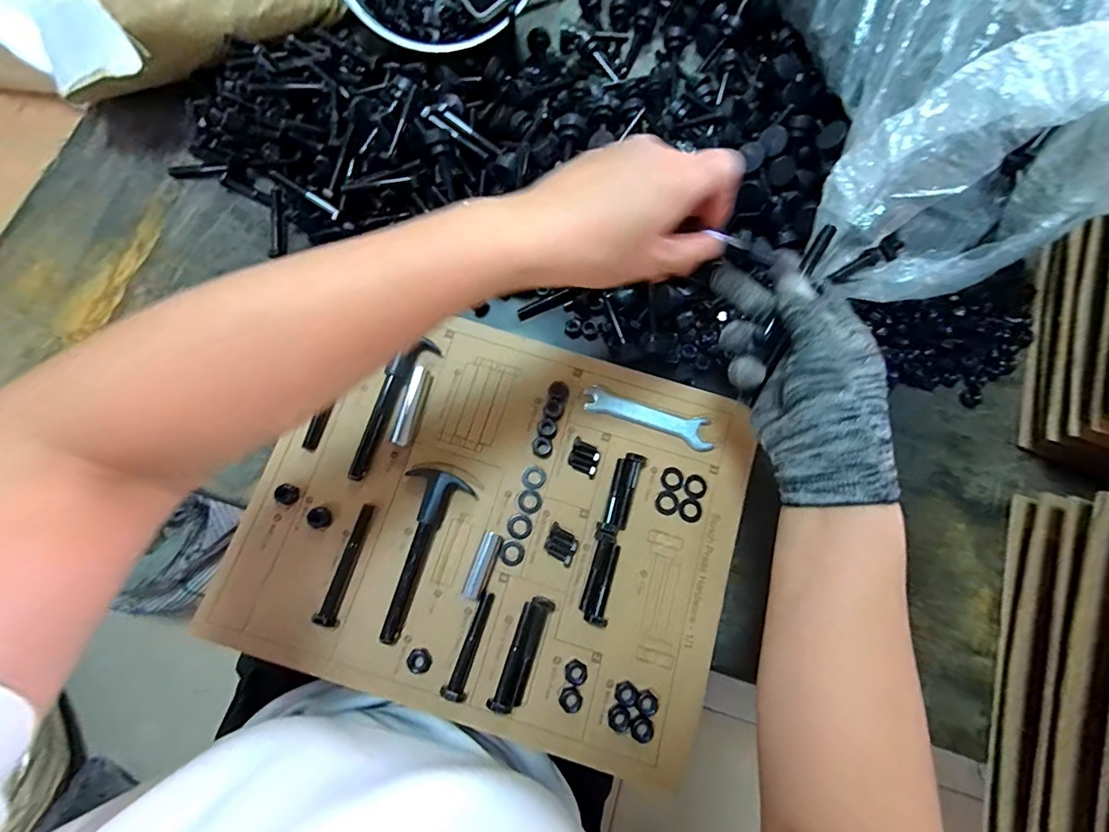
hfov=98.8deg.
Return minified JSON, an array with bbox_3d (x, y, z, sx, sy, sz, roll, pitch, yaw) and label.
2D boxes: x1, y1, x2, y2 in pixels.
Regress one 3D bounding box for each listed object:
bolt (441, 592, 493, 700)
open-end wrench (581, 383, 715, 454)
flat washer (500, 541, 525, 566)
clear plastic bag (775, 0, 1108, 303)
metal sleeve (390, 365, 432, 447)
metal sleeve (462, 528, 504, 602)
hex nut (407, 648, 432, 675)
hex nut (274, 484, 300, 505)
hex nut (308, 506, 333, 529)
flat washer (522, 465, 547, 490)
[{"bbox_3d":[-0.061,0.171,0.355,0.016,0.015,0.074,19,67,5],"label":"bolt"},{"bbox_3d":[0.080,0.000,0.406,0.112,0.005,0.027,21,76,3],"label":"open-end wrench"},{"bbox_3d":[-0.034,0.110,0.378,0.019,0.004,0.019,1,76,-2],"label":"flat washer"},{"bbox_3d":[0.341,-0.302,0.408,0.221,0.160,0.362,-1,76,-2],"label":"clear plastic bag"},{"bbox_3d":[-0.119,-0.008,0.396,0.015,0.015,0.066,17,76,2],"label":"metal sleeve"},{"bbox_3d":[-0.055,0.115,0.368,0.015,0.017,0.049,20,76,3],"label":"metal sleeve"},{"bbox_3d":[-0.100,0.182,0.352,0.017,0.005,0.016,33,77,6],"label":"hex nut"},{"bbox_3d":[-0.214,0.063,0.379,0.017,0.006,0.016,25,76,4],"label":"hex nut"},{"bbox_3d":[-0.185,0.081,0.375,0.016,0.012,0.017,-1,76,-3],"label":"hex nut"},{"bbox_3d":[-0.016,0.051,0.390,0.018,0.004,0.020,32,77,6],"label":"flat washer"}]

